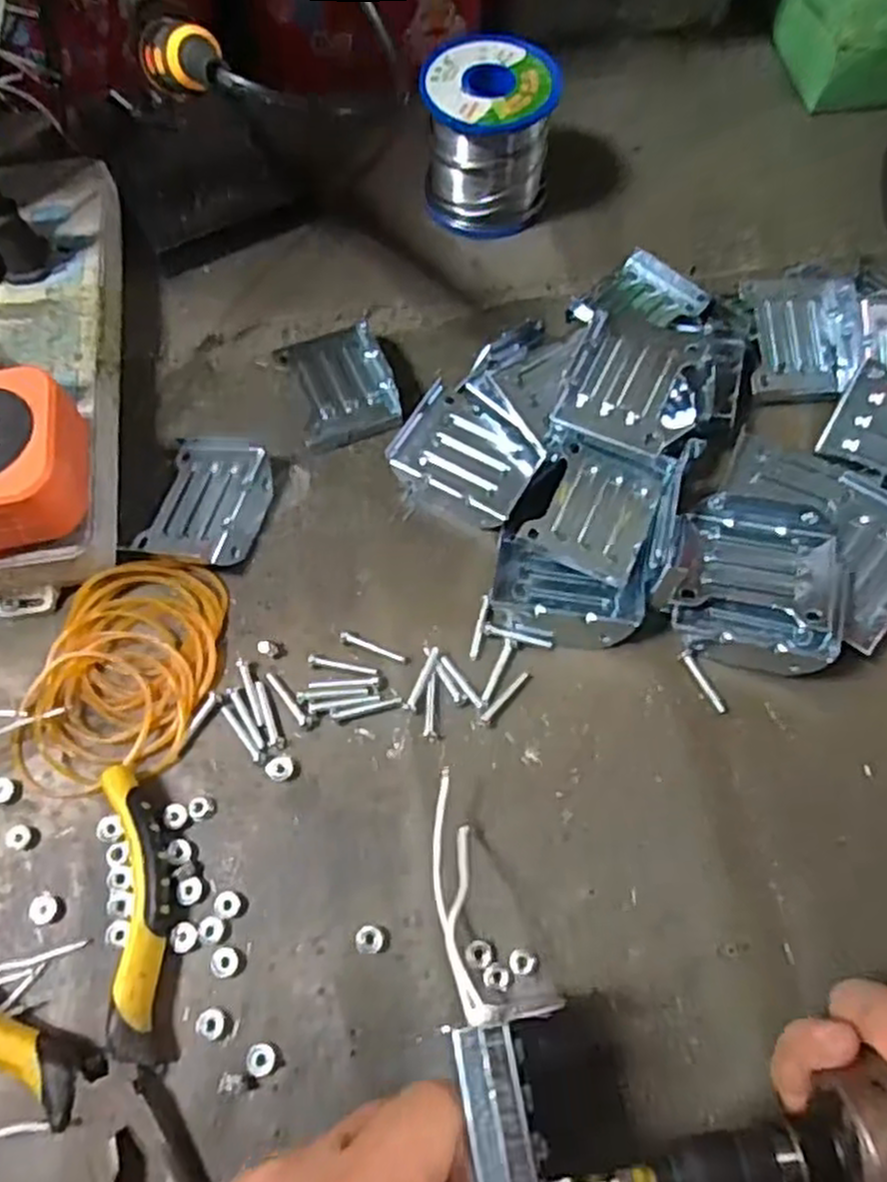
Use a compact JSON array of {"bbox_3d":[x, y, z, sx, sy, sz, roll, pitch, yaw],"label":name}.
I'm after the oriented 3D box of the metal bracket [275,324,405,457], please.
[{"bbox_3d":[-0.047,-0.095,0.361,0.045,0.009,0.057,-18,67,-7],"label":"metal bracket"}]

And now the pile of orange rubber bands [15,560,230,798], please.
[{"bbox_3d":[-0.124,0.032,0.304,0.063,0.007,0.096,16,67,7],"label":"pile of orange rubber bands"}]

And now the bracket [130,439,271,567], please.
[{"bbox_3d":[-0.101,-0.041,0.333,0.048,0.015,0.060,15,67,7],"label":"bracket"}]

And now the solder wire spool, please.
[{"bbox_3d":[0.023,-0.231,0.396,0.063,0.065,0.063,-2,66,-1],"label":"solder wire spool"}]

